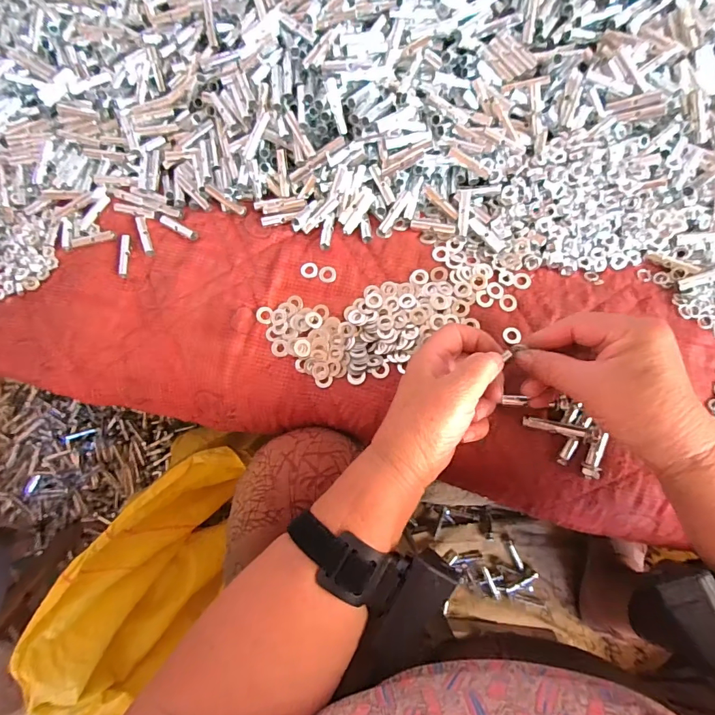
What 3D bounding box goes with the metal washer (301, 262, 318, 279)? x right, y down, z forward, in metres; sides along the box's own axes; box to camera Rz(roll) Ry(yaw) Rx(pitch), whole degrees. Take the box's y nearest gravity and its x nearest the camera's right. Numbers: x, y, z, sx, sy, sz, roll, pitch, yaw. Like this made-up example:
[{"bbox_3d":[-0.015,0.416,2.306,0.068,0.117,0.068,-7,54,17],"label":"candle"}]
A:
[{"bbox_3d":[-0.045,-0.082,0.387,0.015,0.004,0.016,-1,76,4],"label":"metal washer"}]

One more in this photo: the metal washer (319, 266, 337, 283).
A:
[{"bbox_3d":[-0.028,-0.077,0.386,0.016,0.004,0.017,-1,76,4],"label":"metal washer"}]

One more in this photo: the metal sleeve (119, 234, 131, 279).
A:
[{"bbox_3d":[-0.234,-0.102,0.416,0.008,0.004,0.046,-3,76,3],"label":"metal sleeve"}]

